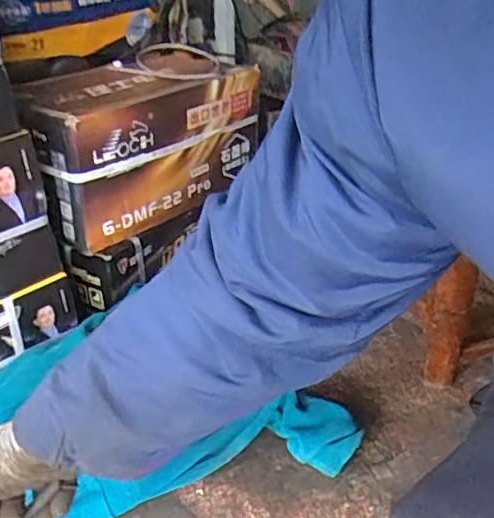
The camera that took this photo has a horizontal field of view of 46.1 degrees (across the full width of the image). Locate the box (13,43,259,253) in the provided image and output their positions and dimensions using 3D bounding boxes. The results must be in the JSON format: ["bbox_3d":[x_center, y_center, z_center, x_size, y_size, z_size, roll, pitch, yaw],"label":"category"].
[{"bbox_3d":[-0.179,-0.222,0.976,0.221,0.199,0.442,21,38,29],"label":"box"}]

